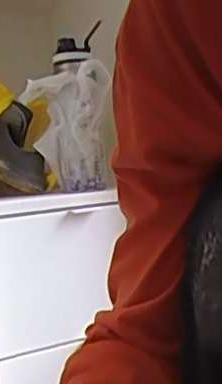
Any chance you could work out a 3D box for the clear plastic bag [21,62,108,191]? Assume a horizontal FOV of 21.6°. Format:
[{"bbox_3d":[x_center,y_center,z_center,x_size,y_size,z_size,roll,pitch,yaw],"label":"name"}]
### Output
[{"bbox_3d":[-0.069,-0.109,1.003,0.146,0.207,0.057,-5,3,-8],"label":"clear plastic bag"}]

